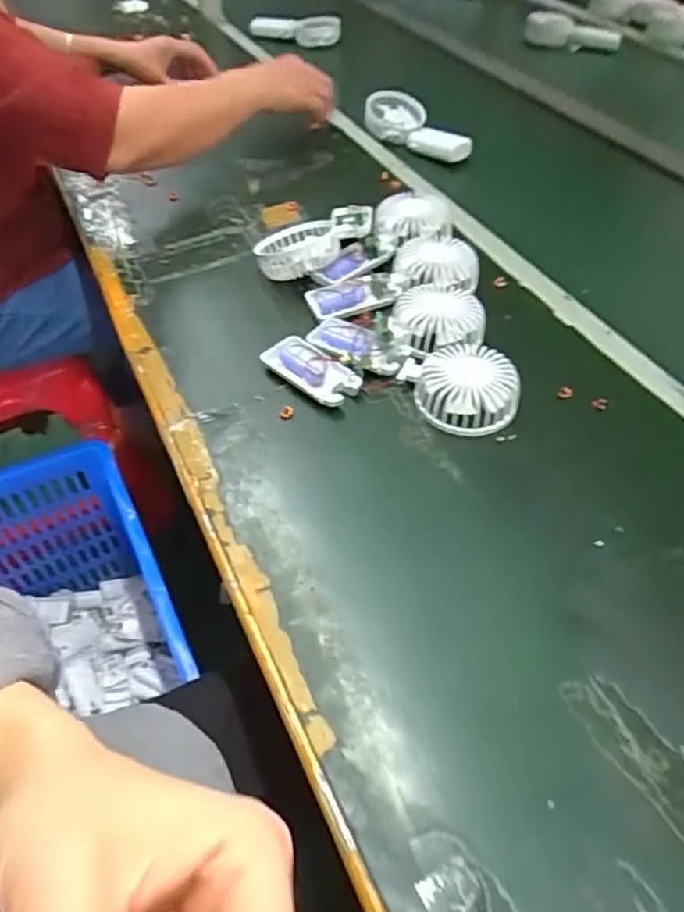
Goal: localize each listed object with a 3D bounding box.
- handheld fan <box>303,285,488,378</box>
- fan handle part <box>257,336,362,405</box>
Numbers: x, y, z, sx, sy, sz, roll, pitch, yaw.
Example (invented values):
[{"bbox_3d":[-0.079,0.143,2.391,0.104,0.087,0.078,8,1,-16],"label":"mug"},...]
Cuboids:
[{"bbox_3d":[0.056,-0.117,0.595,0.166,0.035,0.085,-14,51,-9],"label":"handheld fan"},{"bbox_3d":[-0.029,-0.079,0.578,0.094,0.017,0.042,34,59,27],"label":"fan handle part"}]

